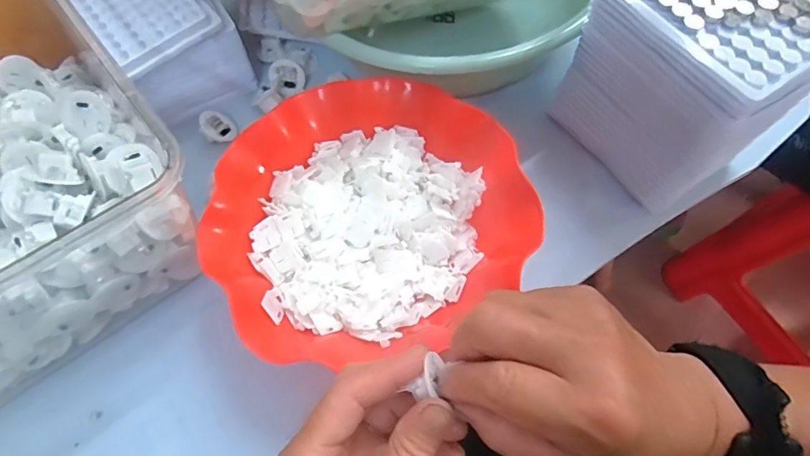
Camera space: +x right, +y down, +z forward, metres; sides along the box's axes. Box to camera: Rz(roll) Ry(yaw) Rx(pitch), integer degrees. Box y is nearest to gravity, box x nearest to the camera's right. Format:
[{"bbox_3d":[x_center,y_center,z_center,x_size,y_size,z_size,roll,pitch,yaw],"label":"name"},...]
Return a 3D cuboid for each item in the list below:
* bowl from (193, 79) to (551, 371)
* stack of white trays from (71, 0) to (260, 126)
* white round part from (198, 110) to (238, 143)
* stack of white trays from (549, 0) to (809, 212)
[{"bbox_3d":[-0.027,-0.011,0.367,0.222,0.055,0.196,-36,70,-14],"label":"bowl"},{"bbox_3d":[-0.214,-0.170,0.426,0.095,0.080,0.132,-39,71,-15],"label":"stack of white trays"},{"bbox_3d":[-0.167,-0.091,0.442,0.034,0.013,0.028,3,65,-39],"label":"white round part"},{"bbox_3d":[0.200,-0.108,0.360,0.096,0.128,0.137,-30,68,-12],"label":"stack of white trays"}]

